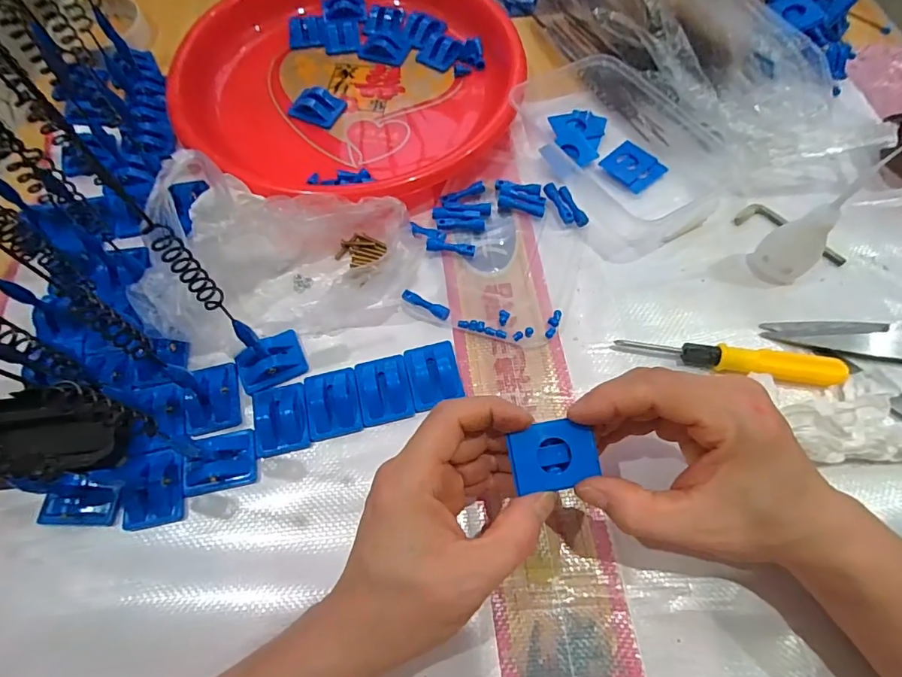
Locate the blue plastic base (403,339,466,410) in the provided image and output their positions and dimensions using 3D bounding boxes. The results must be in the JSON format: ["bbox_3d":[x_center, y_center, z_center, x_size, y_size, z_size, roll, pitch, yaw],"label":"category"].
[{"bbox_3d":[-0.011,0.024,0.322,0.034,0.010,0.043,-13,66,-5],"label":"blue plastic base"}]

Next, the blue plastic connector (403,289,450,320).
[{"bbox_3d":[-0.018,-0.024,0.343,0.038,0.012,0.009,29,69,13],"label":"blue plastic connector"}]

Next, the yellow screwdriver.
[{"bbox_3d":[0.185,0.016,0.319,0.141,0.015,0.019,7,66,4],"label":"yellow screwdriver"}]

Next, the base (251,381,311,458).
[{"bbox_3d":[-0.109,0.051,0.308,0.035,0.012,0.041,-14,66,-5],"label":"base"}]

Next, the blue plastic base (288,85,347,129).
[{"bbox_3d":[-0.118,-0.208,0.423,0.041,0.019,0.031,24,68,12],"label":"blue plastic base"}]

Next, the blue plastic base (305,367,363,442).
[{"bbox_3d":[-0.077,0.041,0.312,0.034,0.013,0.044,-10,66,-3],"label":"blue plastic base"}]

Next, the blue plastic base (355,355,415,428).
[{"bbox_3d":[-0.044,0.033,0.317,0.033,0.011,0.043,-12,66,-4],"label":"blue plastic base"}]

